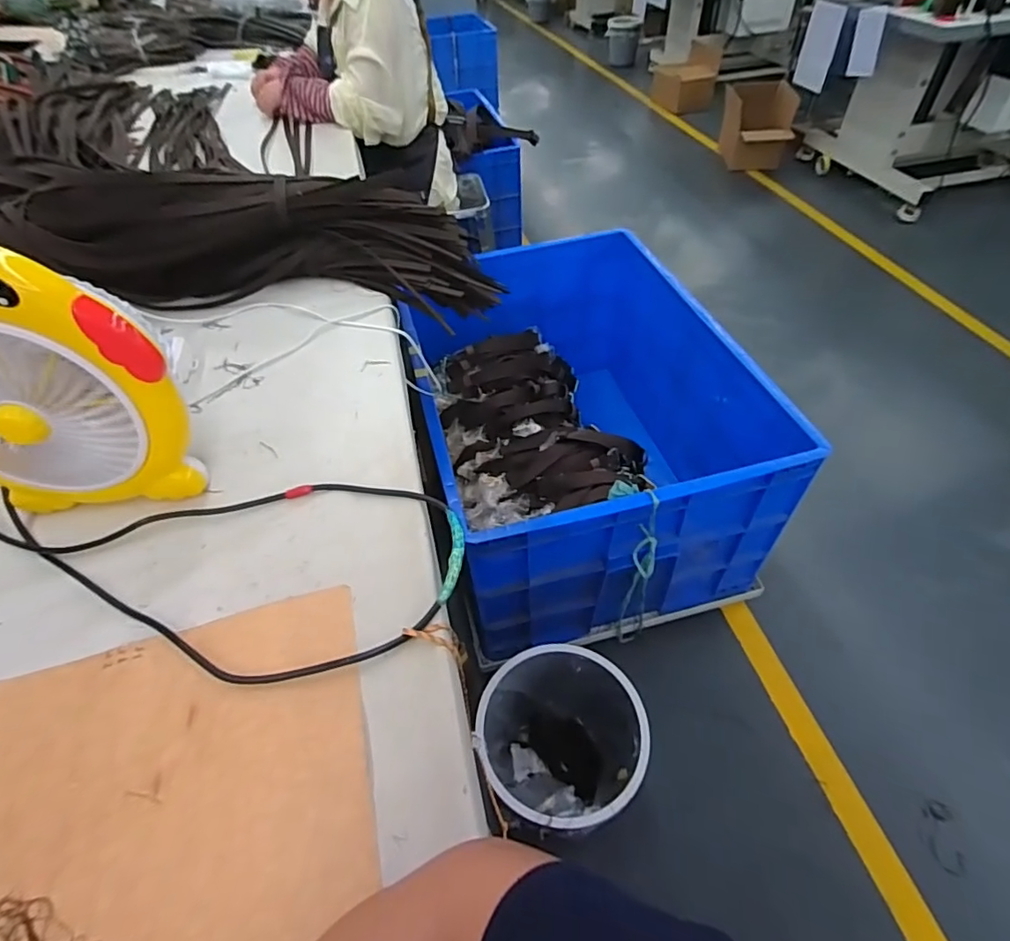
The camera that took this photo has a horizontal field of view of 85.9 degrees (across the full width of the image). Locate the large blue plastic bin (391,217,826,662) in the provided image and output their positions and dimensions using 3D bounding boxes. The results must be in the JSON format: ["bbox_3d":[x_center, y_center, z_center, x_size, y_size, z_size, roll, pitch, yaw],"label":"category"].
[{"bbox_3d":[0.147,-0.094,1.230,0.604,0.456,0.794,-13,49,-8],"label":"large blue plastic bin"}]

